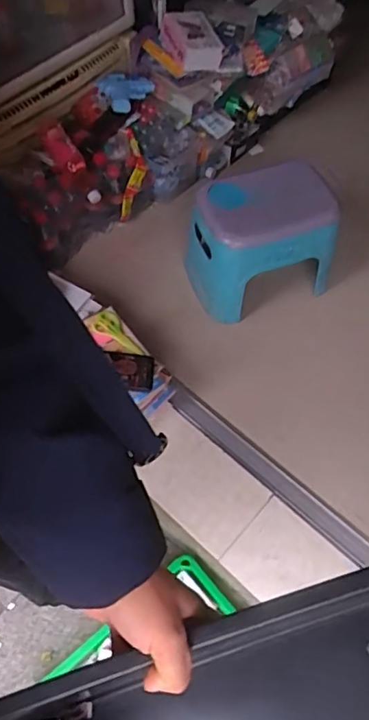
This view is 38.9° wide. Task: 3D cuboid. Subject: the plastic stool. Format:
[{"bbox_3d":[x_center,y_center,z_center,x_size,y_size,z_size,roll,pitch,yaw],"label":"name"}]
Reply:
[{"bbox_3d":[0.170,-0.281,1.248,0.302,0.251,0.223,-21,61,-11],"label":"plastic stool"}]

